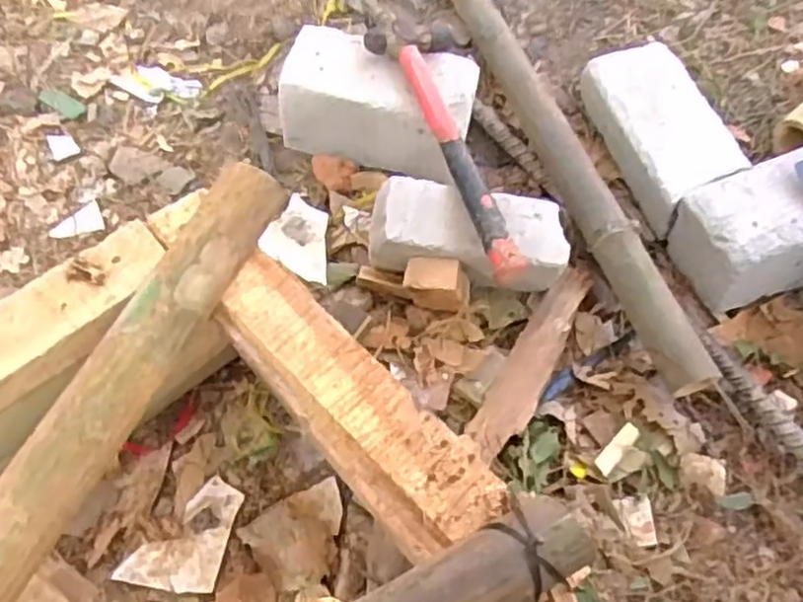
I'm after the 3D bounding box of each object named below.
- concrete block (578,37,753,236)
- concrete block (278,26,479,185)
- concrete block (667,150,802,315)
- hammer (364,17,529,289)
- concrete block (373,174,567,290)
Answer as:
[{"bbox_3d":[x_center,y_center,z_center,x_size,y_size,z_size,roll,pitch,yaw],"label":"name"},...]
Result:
[{"bbox_3d":[0.284,-0.189,0.792,0.103,0.065,0.220,-13,63,-9],"label":"concrete block"},{"bbox_3d":[-0.024,-0.215,0.792,0.200,0.098,0.109,13,61,5],"label":"concrete block"},{"bbox_3d":[0.410,-0.082,0.736,0.261,0.117,0.117,-19,63,-12],"label":"concrete block"},{"bbox_3d":[0.048,-0.148,0.696,0.088,0.030,0.306,-11,62,-12],"label":"hammer"},{"bbox_3d":[0.063,-0.062,0.685,0.183,0.048,0.076,12,60,1],"label":"concrete block"}]

